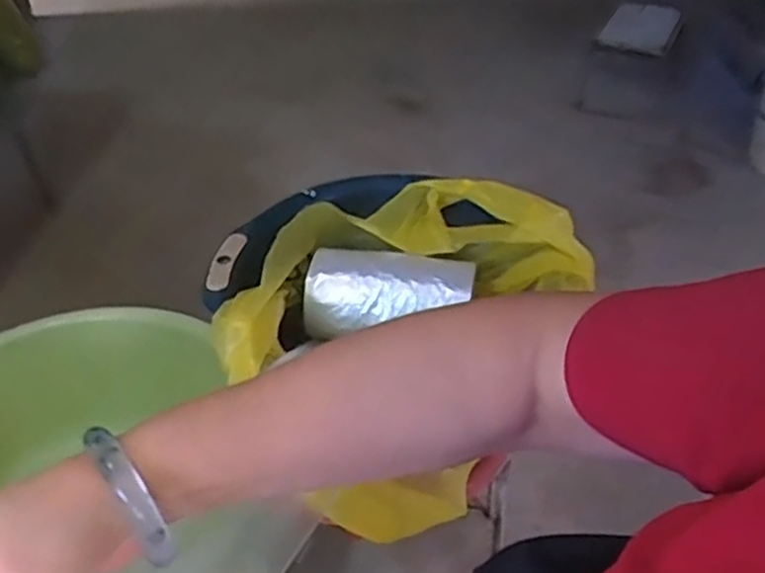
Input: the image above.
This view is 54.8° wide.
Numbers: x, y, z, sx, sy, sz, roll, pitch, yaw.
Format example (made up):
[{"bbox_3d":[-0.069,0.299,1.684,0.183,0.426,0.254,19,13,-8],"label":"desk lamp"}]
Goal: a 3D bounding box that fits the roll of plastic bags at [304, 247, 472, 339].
[{"bbox_3d":[0.005,0.008,0.737,0.166,0.068,0.078,-1,42,2],"label":"roll of plastic bags"}]

